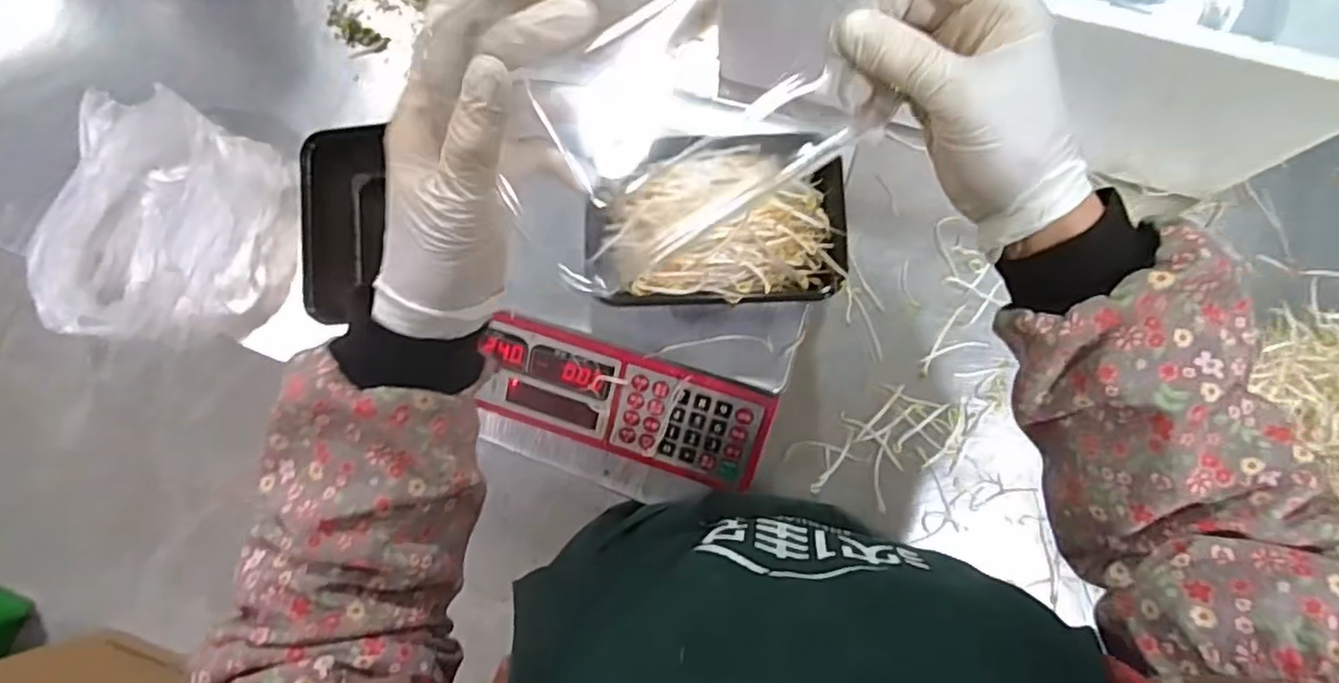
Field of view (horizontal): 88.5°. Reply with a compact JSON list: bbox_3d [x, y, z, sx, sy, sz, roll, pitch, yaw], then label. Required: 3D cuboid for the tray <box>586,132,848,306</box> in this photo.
[{"bbox_3d":[0.031,-0.089,0.474,0.175,0.051,0.119,-2,82,3],"label":"tray"}]

